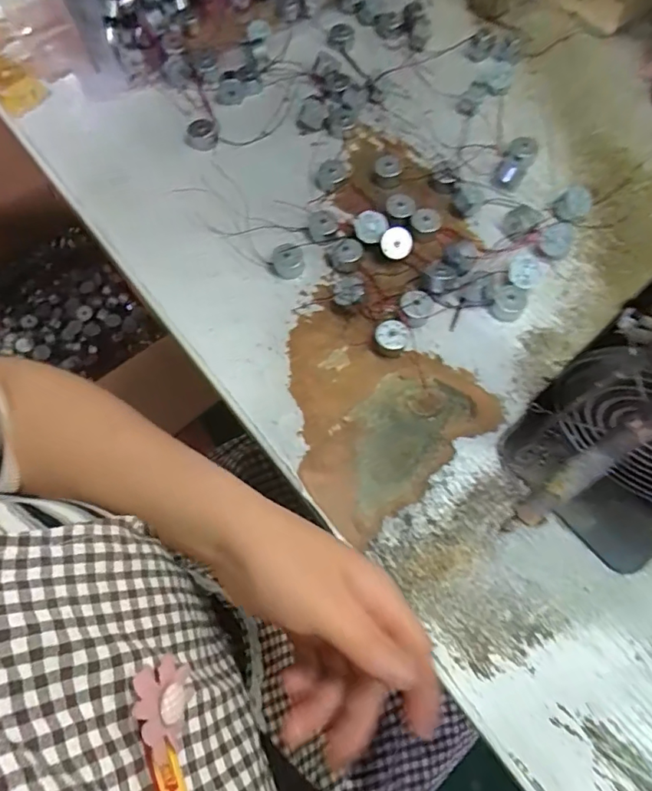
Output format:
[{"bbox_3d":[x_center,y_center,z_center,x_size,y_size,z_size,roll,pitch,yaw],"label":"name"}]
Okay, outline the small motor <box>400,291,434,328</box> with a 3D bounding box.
[{"bbox_3d":[0.066,-0.064,0.356,0.023,0.016,0.021,0,68,1],"label":"small motor"}]

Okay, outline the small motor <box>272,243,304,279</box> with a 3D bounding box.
[{"bbox_3d":[-0.029,-0.104,0.373,0.024,0.013,0.024,0,68,1],"label":"small motor"}]

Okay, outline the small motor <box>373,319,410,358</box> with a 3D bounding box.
[{"bbox_3d":[0.047,-0.041,0.348,0.022,0.014,0.025,35,72,14],"label":"small motor"}]

